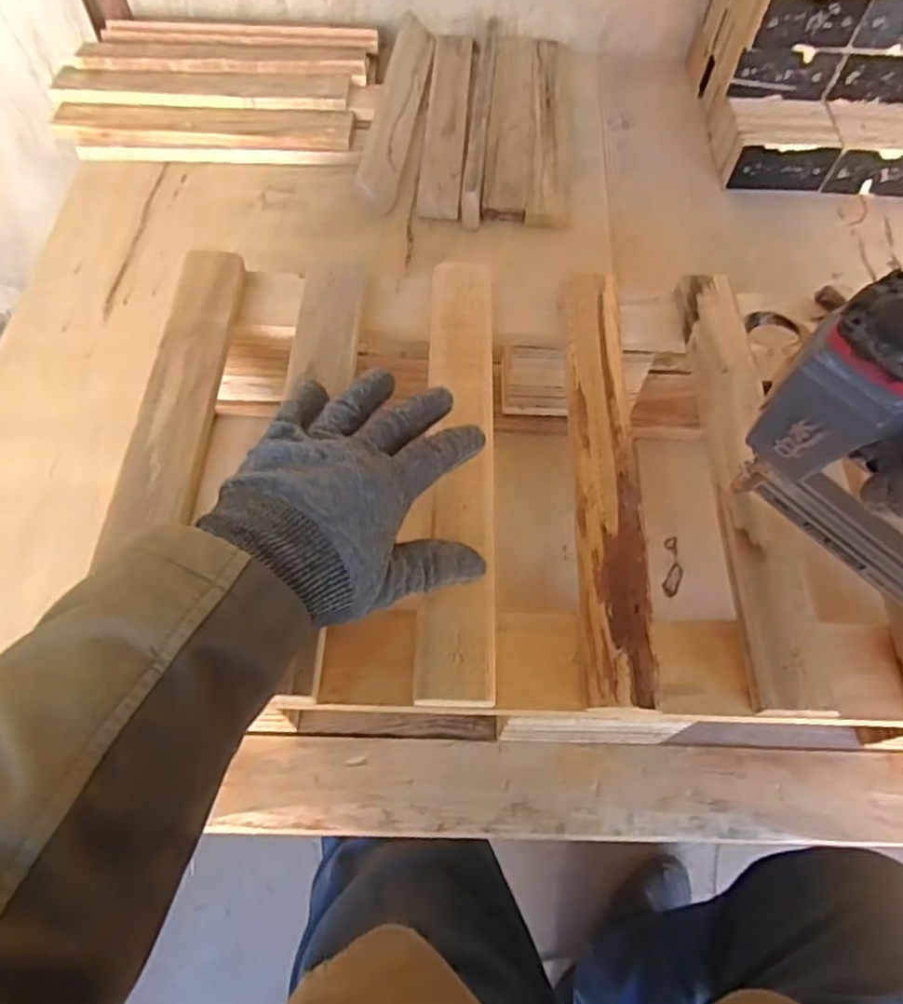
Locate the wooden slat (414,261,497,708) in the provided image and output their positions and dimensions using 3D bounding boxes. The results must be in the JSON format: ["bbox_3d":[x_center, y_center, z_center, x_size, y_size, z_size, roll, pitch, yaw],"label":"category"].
[{"bbox_3d":[0.006,-0.038,0.465,0.046,0.021,0.347,2,60,-1],"label":"wooden slat"}]

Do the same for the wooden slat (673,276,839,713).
[{"bbox_3d":[0.205,-0.028,0.474,0.054,0.022,0.341,0,60,-3],"label":"wooden slat"}]

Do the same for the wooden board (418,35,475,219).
[{"bbox_3d":[-0.004,-0.483,0.845,0.050,0.021,0.351,3,60,0],"label":"wooden board"}]

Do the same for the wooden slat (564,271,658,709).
[{"bbox_3d":[0.108,-0.032,0.471,0.046,0.016,0.342,3,60,-1],"label":"wooden slat"}]

